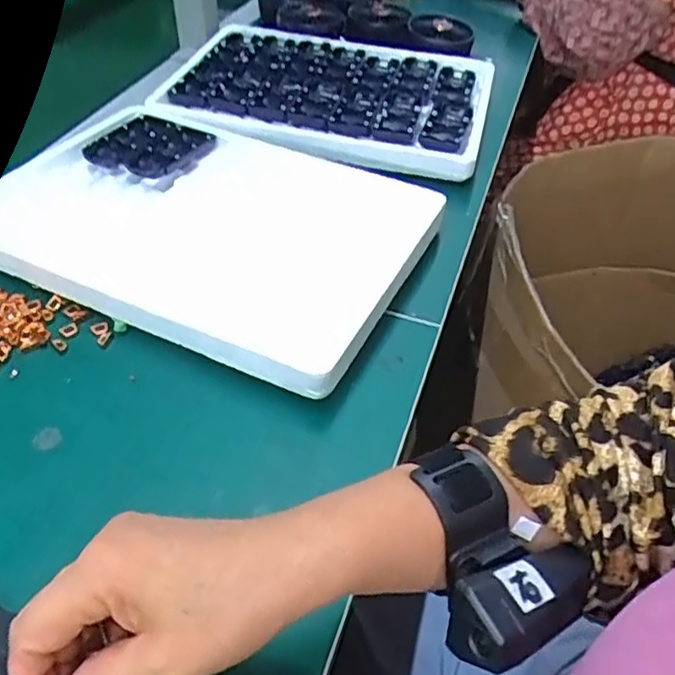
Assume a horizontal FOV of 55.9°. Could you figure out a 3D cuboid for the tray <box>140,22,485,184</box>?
[{"bbox_3d":[-0.014,-0.272,0.705,0.355,0.030,0.241,13,46,7],"label":"tray"}]

